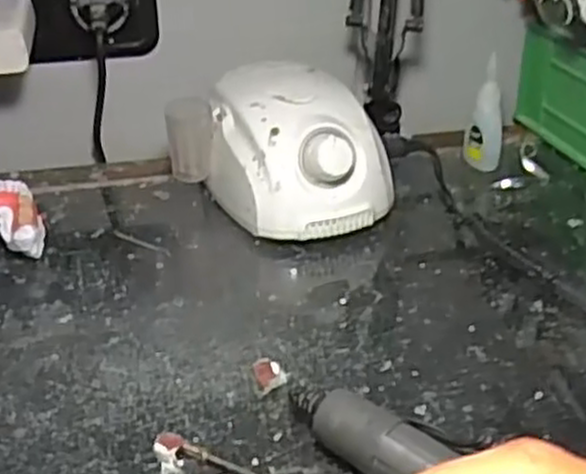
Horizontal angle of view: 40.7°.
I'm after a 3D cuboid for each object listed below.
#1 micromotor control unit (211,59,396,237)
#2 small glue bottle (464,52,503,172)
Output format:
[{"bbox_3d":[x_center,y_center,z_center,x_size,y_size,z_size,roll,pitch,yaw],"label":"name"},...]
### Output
[{"bbox_3d":[-0.005,-0.057,0.538,0.101,0.081,0.135,-15,34,-23],"label":"micromotor control unit"},{"bbox_3d":[0.144,-0.090,0.587,0.024,0.082,0.022,3,31,5],"label":"small glue bottle"}]

